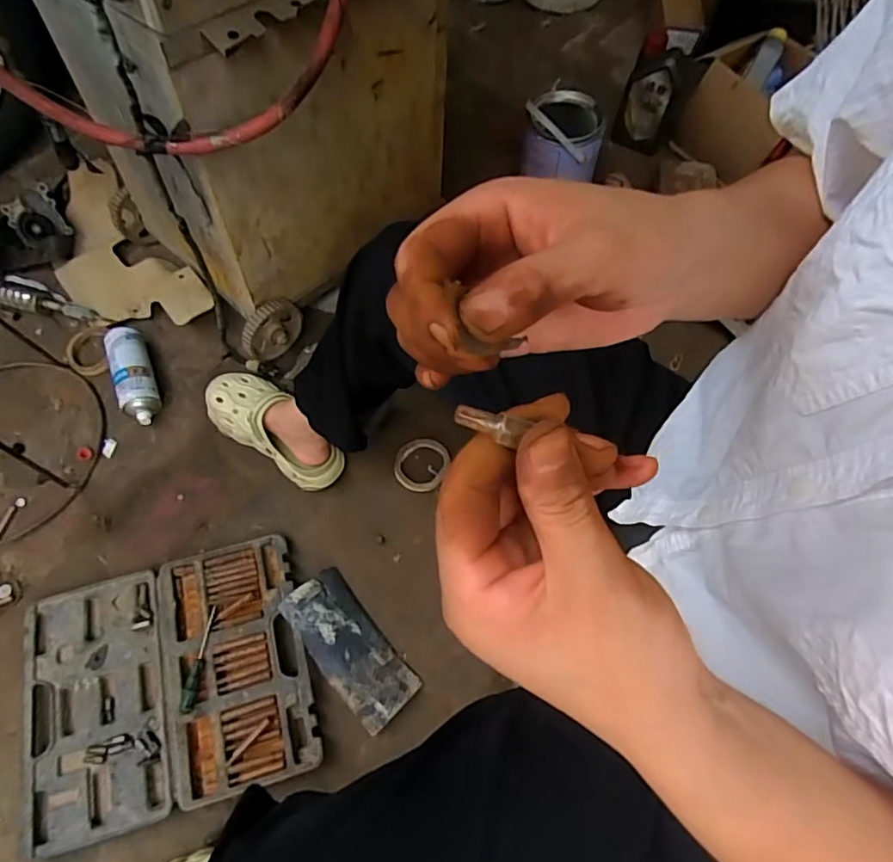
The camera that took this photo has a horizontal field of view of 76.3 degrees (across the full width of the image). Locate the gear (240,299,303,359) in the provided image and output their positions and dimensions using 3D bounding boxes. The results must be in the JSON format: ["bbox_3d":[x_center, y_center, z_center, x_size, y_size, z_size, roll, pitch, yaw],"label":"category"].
[{"bbox_3d":[-0.311,-0.184,1.019,0.038,0.101,0.115,38,70,15],"label":"gear"}]

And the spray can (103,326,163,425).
[{"bbox_3d":[-0.551,-0.098,1.011,0.067,0.066,0.181,-23,68,-11],"label":"spray can"}]

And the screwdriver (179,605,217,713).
[{"bbox_3d":[-0.354,0.326,0.816,0.018,0.019,0.142,5,66,1],"label":"screwdriver"}]

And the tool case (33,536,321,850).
[{"bbox_3d":[-0.401,0.360,0.825,0.388,0.036,0.339,-14,67,-8],"label":"tool case"}]

